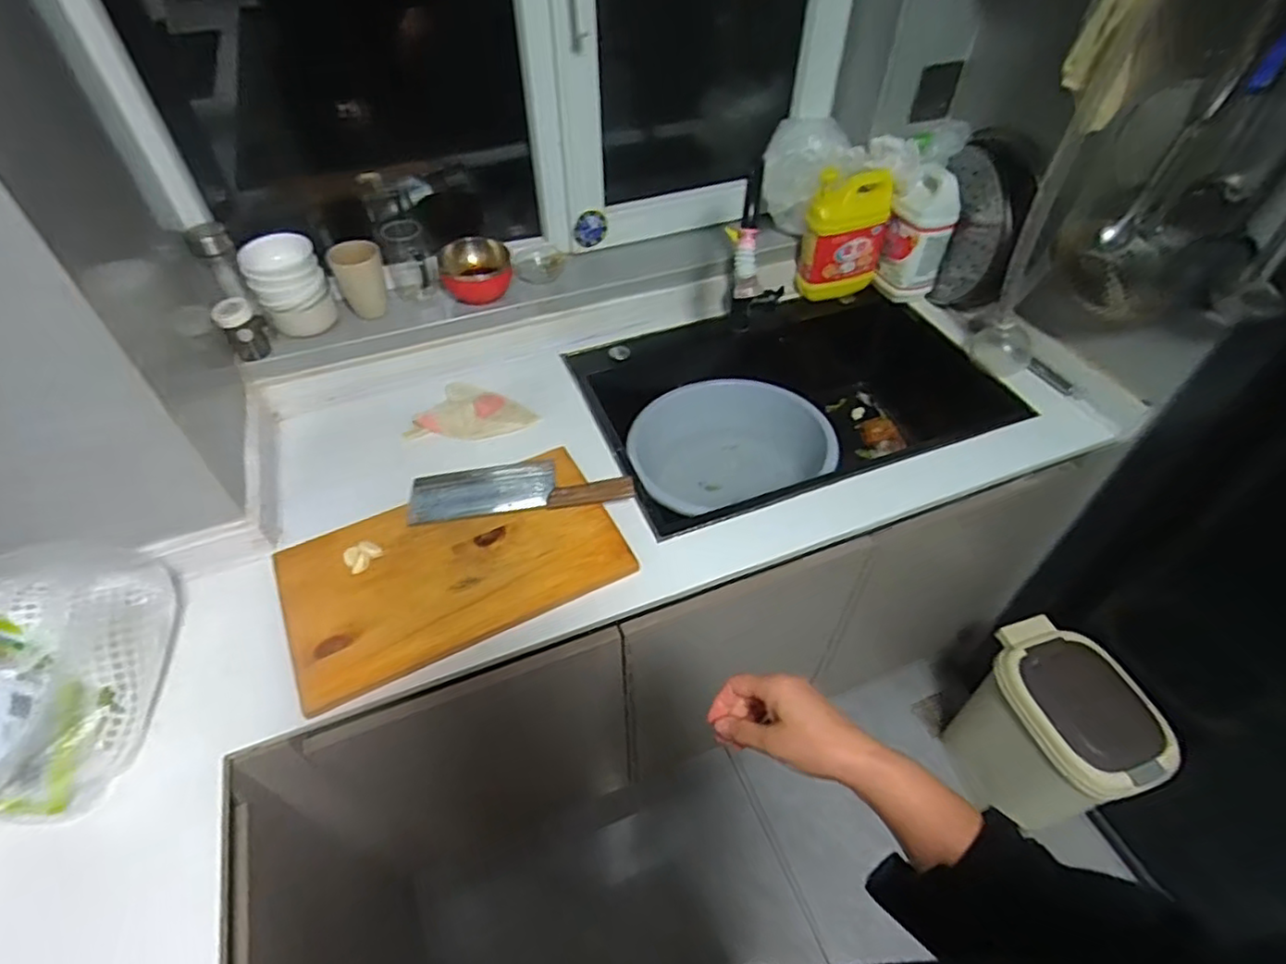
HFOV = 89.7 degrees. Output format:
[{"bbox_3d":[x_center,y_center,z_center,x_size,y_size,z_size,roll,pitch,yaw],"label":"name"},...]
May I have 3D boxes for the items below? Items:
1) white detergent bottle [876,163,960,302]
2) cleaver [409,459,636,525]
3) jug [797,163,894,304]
[{"bbox_3d":[0.490,-0.434,1.149,0.076,0.211,0.100,-29,54,-24],"label":"white detergent bottle"},{"bbox_3d":[-0.173,0.002,0.922,0.305,0.017,0.101,-6,48,-6],"label":"cleaver"},{"bbox_3d":[0.362,-0.442,1.162,0.134,0.226,0.081,-19,51,-17],"label":"jug"}]

